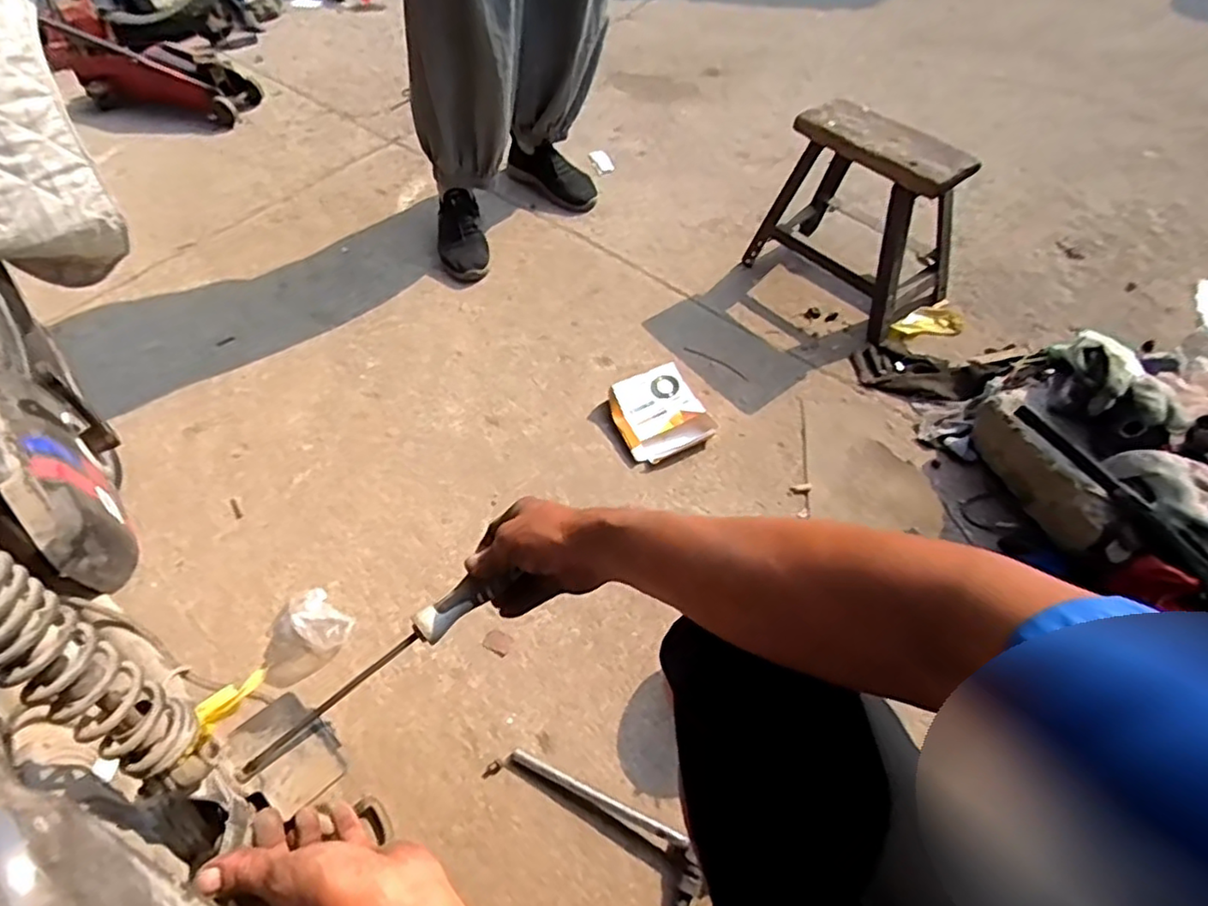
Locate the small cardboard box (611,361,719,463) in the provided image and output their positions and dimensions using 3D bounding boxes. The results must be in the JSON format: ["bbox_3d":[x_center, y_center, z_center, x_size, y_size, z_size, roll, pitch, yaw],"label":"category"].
[{"bbox_3d":[0.084,-0.059,1.011,0.132,0.032,0.144,-20,53,-13],"label":"small cardboard box"}]

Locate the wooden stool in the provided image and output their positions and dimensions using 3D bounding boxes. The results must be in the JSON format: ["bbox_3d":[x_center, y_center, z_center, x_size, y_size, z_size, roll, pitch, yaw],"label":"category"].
[{"bbox_3d":[0.435,-0.396,1.112,0.183,0.311,0.302,-33,61,-21],"label":"wooden stool"}]

